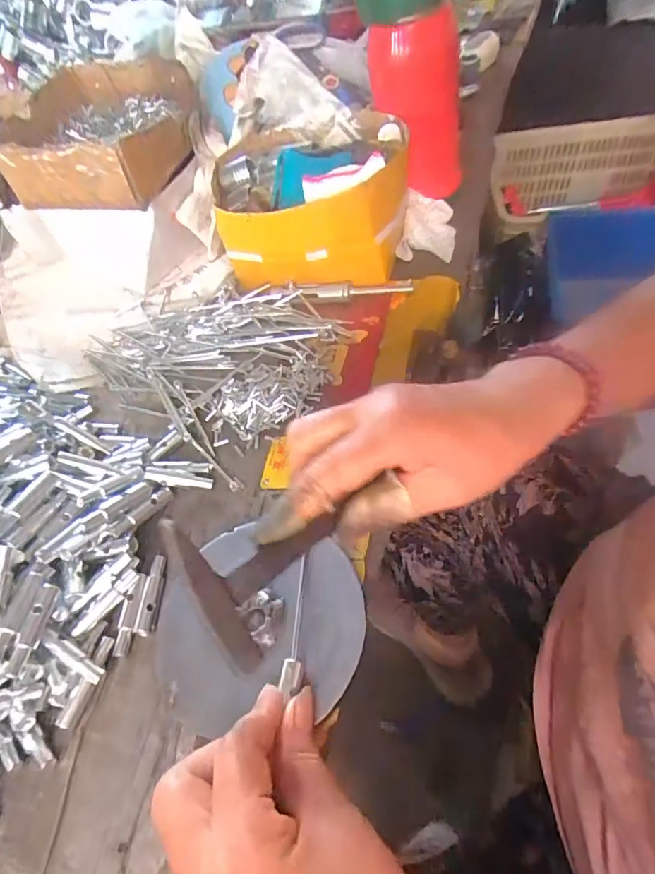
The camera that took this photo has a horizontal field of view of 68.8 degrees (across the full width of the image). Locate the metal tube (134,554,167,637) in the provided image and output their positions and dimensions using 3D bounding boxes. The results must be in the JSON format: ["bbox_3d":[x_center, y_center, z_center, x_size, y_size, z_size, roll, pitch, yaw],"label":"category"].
[{"bbox_3d":[-0.115,0.103,0.315,0.013,0.007,0.051,-2,55,10],"label":"metal tube"}]

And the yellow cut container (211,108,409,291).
[{"bbox_3d":[-0.017,-0.223,0.452,0.167,0.093,0.146,-4,55,9],"label":"yellow cut container"}]

